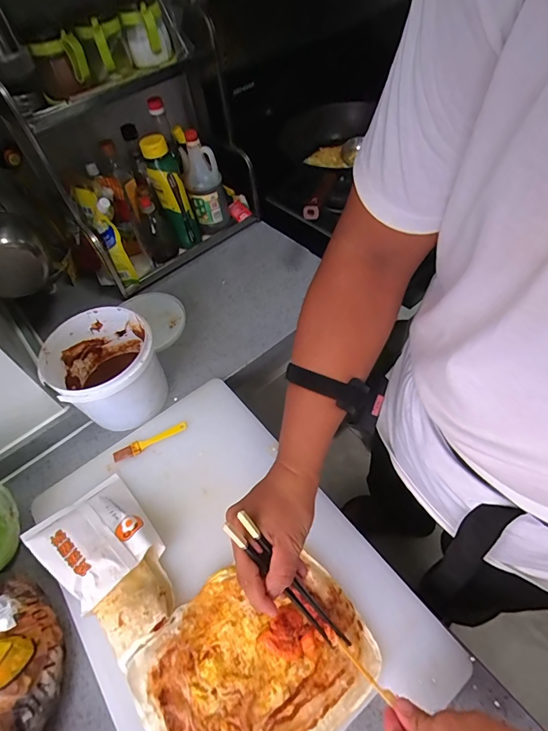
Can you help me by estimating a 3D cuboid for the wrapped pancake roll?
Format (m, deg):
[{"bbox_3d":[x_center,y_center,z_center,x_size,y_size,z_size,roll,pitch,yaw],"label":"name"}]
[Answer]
[{"bbox_3d":[-0.219,0.255,0.528,0.128,0.038,0.216,-39,60,-21],"label":"wrapped pancake roll"}]

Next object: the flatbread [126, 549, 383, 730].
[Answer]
[{"bbox_3d":[-0.022,0.346,0.464,0.251,0.020,0.202,-34,58,-18],"label":"flatbread"}]

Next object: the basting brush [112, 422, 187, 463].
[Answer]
[{"bbox_3d":[-0.202,0.126,0.655,0.124,0.012,0.022,-24,55,-12],"label":"basting brush"}]

